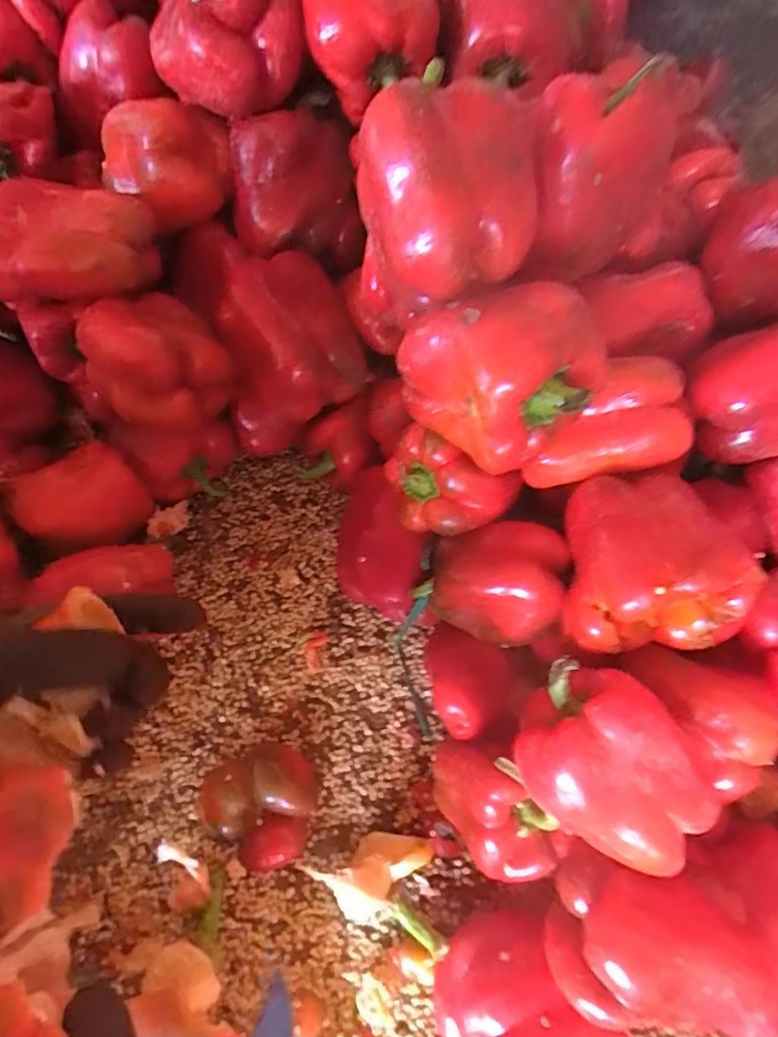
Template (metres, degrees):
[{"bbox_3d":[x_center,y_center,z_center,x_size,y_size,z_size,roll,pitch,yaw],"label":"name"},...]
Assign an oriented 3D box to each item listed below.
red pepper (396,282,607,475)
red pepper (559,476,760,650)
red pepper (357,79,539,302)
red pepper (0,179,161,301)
[{"bbox_3d":[0.063,-0.091,0.330,0.085,0.082,0.098,-32,71,-16],"label":"red pepper"},{"bbox_3d":[0.149,0.019,0.341,0.086,0.065,0.104,-3,65,-4],"label":"red pepper"},{"bbox_3d":[0.031,-0.177,0.309,0.092,0.062,0.097,-1,65,-3],"label":"red pepper"},{"bbox_3d":[-0.257,-0.213,0.454,0.131,0.057,0.084,-7,66,-6],"label":"red pepper"}]

